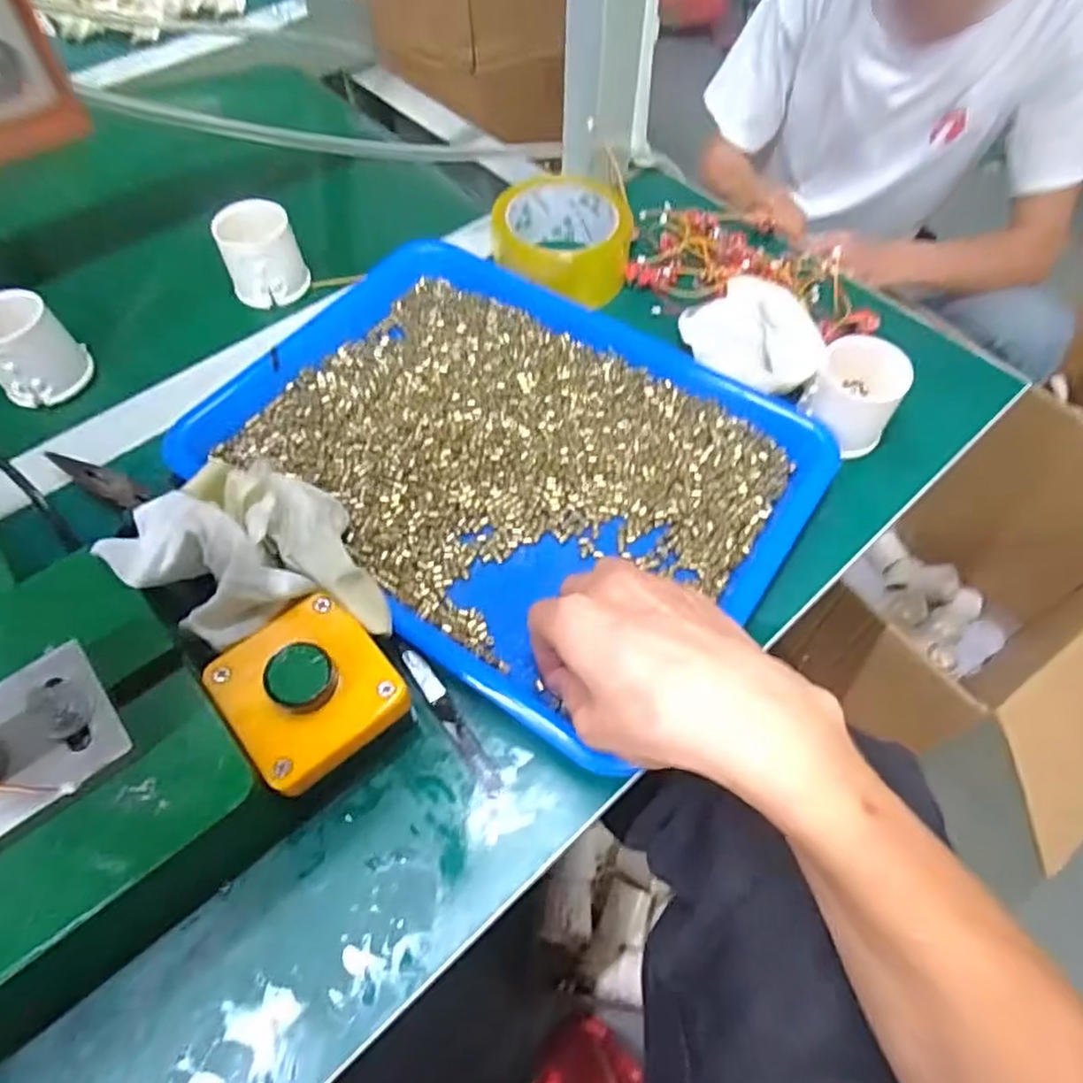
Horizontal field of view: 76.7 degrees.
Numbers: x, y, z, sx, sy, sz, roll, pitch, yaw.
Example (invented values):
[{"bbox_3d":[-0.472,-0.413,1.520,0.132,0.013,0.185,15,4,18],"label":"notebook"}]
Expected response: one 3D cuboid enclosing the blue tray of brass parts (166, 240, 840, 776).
[{"bbox_3d":[-0.019,-0.055,0.416,0.333,0.030,0.253,31,63,17],"label":"blue tray of brass parts"}]

